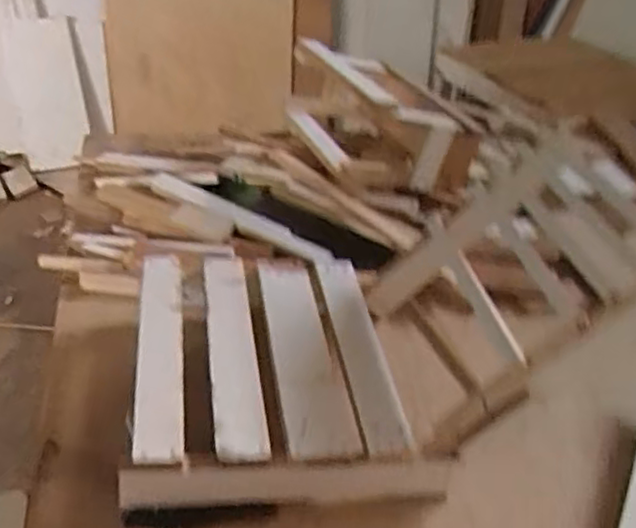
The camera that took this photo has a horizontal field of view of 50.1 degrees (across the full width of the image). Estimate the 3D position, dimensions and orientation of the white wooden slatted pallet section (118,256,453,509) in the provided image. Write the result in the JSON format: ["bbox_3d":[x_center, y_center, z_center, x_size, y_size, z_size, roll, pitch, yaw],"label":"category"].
[{"bbox_3d":[-0.050,0.111,0.795,0.317,0.078,0.340,-1,36,-10],"label":"white wooden slatted pallet section"}]

